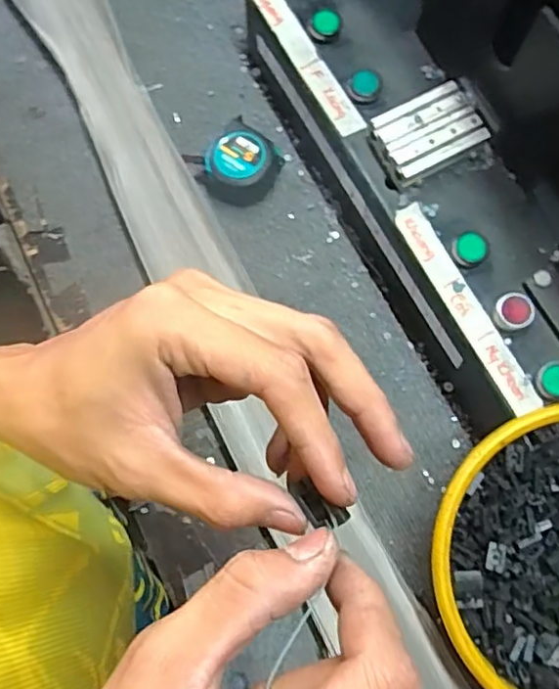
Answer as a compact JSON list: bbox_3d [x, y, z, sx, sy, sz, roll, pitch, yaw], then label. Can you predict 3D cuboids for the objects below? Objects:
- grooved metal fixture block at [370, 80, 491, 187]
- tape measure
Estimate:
[{"bbox_3d":[0.121,-0.171,0.511,0.081,0.025,0.059,-26,78,-7],"label":"grooved metal fixture block"},{"bbox_3d":[-0.039,-0.172,0.586,0.079,0.042,0.071,-24,76,-6],"label":"tape measure"}]

